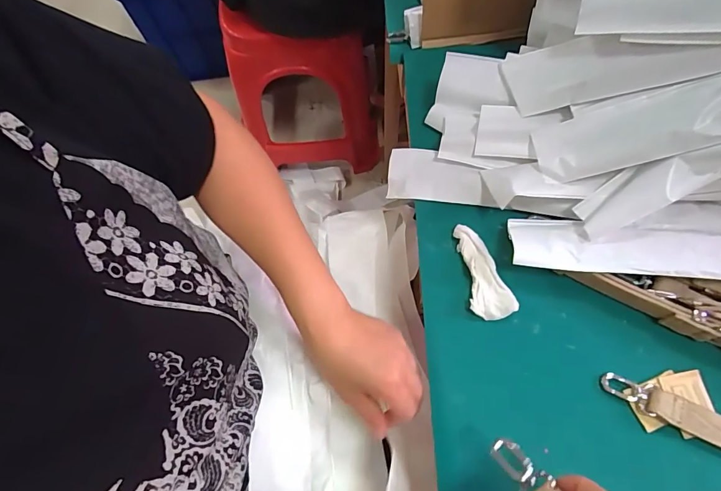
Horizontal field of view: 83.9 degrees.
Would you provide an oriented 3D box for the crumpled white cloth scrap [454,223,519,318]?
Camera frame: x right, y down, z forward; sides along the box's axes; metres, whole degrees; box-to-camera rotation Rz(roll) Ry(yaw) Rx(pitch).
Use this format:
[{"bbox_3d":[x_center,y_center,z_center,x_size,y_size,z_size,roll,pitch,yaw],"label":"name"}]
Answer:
[{"bbox_3d":[0.115,0.024,0.381,0.038,0.011,0.093,-11,68,-2],"label":"crumpled white cloth scrap"}]

